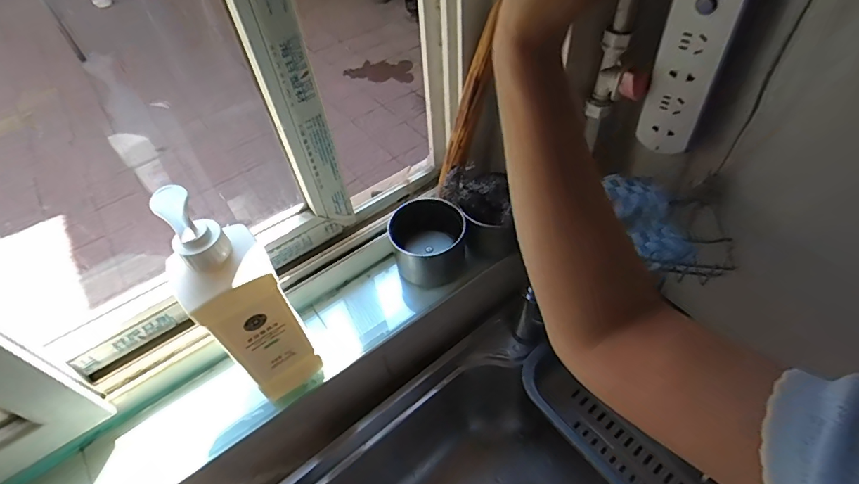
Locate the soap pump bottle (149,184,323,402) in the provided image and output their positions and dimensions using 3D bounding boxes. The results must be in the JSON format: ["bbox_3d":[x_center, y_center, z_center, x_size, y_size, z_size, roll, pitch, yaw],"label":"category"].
[{"bbox_3d":[-0.180,0.059,0.440,0.076,0.265,0.062,-31,55,-18],"label":"soap pump bottle"}]

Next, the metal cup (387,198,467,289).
[{"bbox_3d":[-0.001,-0.001,0.622,0.098,0.079,0.098,-3,51,4],"label":"metal cup"}]

